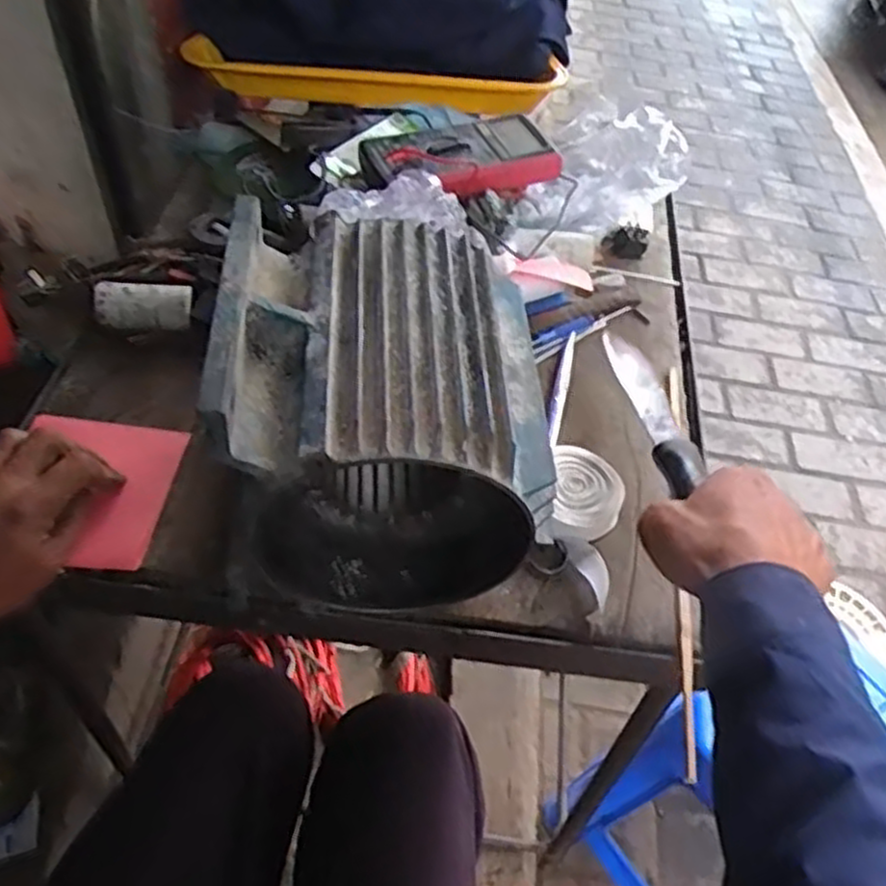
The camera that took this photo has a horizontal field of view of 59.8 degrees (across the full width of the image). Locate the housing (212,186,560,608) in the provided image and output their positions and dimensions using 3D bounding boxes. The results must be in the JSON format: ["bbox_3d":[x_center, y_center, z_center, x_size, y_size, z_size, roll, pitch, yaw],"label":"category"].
[{"bbox_3d":[-0.037,-0.019,0.493,0.183,0.191,0.190,0,50,-6],"label":"housing"}]

